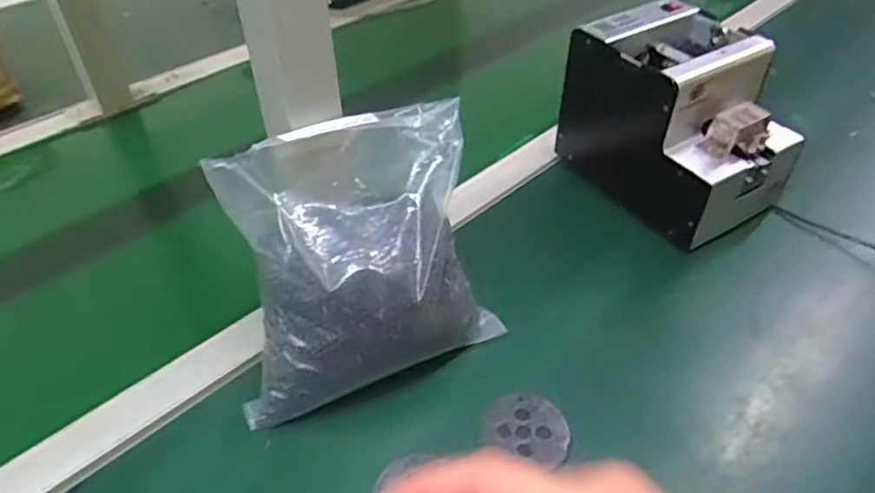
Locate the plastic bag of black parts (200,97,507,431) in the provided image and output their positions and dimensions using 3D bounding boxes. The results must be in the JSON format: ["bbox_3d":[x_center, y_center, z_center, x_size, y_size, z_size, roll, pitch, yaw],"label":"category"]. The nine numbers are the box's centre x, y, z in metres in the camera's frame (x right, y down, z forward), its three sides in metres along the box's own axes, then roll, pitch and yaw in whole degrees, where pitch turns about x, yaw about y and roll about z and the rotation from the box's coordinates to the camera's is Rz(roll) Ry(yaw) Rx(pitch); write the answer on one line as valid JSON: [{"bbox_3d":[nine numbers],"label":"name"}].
[{"bbox_3d":[-0.052,0.011,0.450,0.207,0.164,0.117,-24,47,-23],"label":"plastic bag of black parts"}]

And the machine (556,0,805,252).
[{"bbox_3d":[0.224,-0.117,0.596,0.125,0.155,0.178,-23,47,-22],"label":"machine"}]

